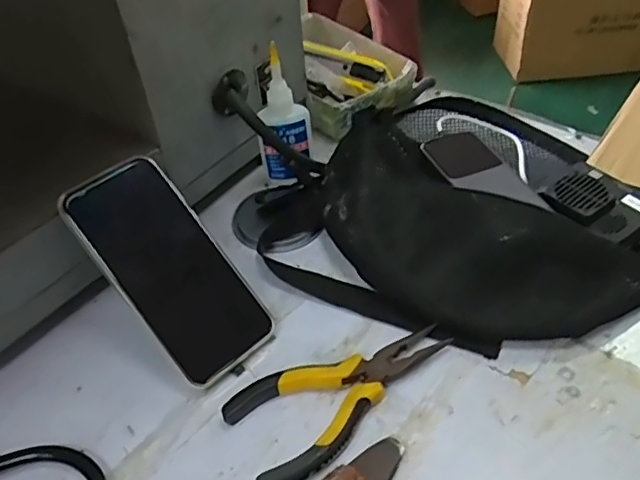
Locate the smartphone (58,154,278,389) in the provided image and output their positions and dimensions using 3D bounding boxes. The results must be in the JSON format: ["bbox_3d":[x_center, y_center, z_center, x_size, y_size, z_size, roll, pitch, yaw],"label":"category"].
[{"bbox_3d":[-0.104,0.020,0.411,0.075,0.007,0.161,-38,93,-28],"label":"smartphone"}]

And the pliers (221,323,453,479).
[{"bbox_3d":[0.008,0.095,0.391,0.072,0.017,0.151,34,57,31],"label":"pliers"}]

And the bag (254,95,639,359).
[{"bbox_3d":[0.123,-0.024,0.459,0.288,0.069,0.245,30,55,29],"label":"bag"}]

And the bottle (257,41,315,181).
[{"bbox_3d":[-0.031,-0.105,0.505,0.043,0.112,0.025,-16,47,-12],"label":"bottle"}]

